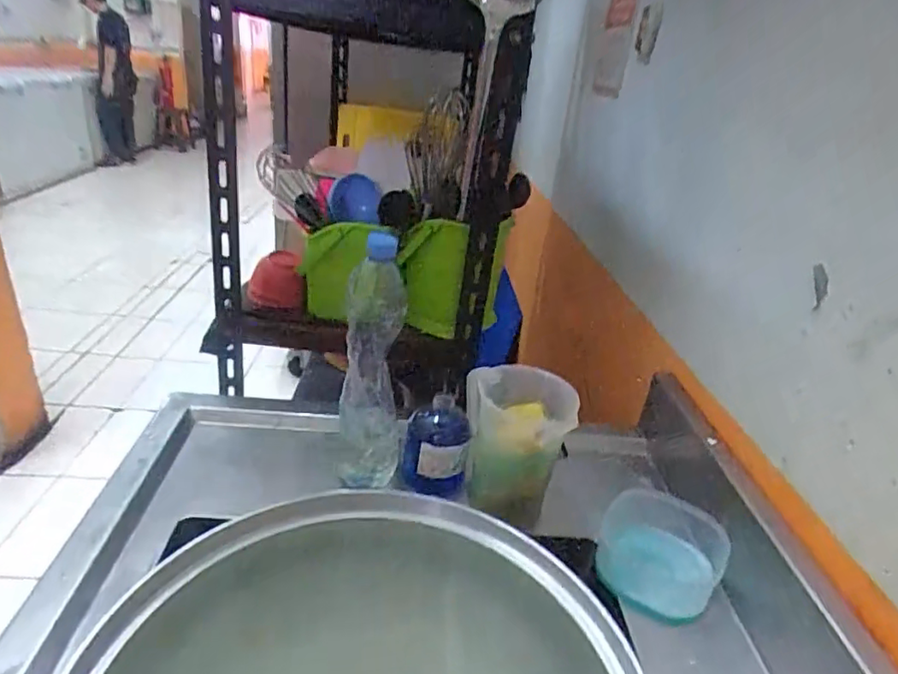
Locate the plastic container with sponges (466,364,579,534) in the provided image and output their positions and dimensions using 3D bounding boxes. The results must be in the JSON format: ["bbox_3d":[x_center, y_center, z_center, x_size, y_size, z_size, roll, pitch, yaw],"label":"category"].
[{"bbox_3d":[0.086,0.129,0.725,0.120,0.145,0.138,2,26,-9],"label":"plastic container with sponges"}]

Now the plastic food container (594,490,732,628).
[{"bbox_3d":[0.243,0.249,0.674,0.142,0.044,0.140,23,66,34],"label":"plastic food container"}]

